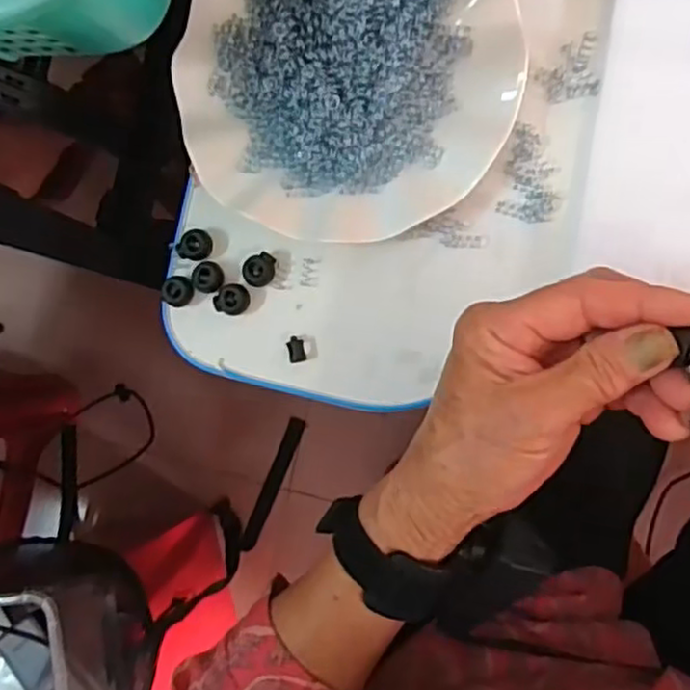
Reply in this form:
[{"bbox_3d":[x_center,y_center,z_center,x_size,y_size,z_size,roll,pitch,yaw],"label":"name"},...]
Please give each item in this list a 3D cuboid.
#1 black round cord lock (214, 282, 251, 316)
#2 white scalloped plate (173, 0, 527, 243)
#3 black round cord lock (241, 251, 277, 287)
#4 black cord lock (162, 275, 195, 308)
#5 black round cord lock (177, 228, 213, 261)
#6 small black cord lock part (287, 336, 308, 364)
[{"bbox_3d":[-0.064,-0.026,0.385,0.018,0.009,0.017,7,89,9],"label":"black round cord lock"},{"bbox_3d":[0.000,-0.148,0.364,0.179,0.026,0.177,0,88,8],"label":"white scalloped plate"},{"bbox_3d":[-0.048,-0.043,0.383,0.017,0.008,0.019,22,91,9],"label":"black round cord lock"},{"bbox_3d":[-0.095,-0.031,0.390,0.015,0.011,0.017,26,92,8],"label":"black cord lock"},{"bbox_3d":[-0.086,-0.057,0.388,0.017,0.010,0.018,0,88,8],"label":"black round cord lock"},{"bbox_3d":[-0.027,0.002,0.381,0.009,0.004,0.015,-15,86,8],"label":"small black cord lock part"}]

